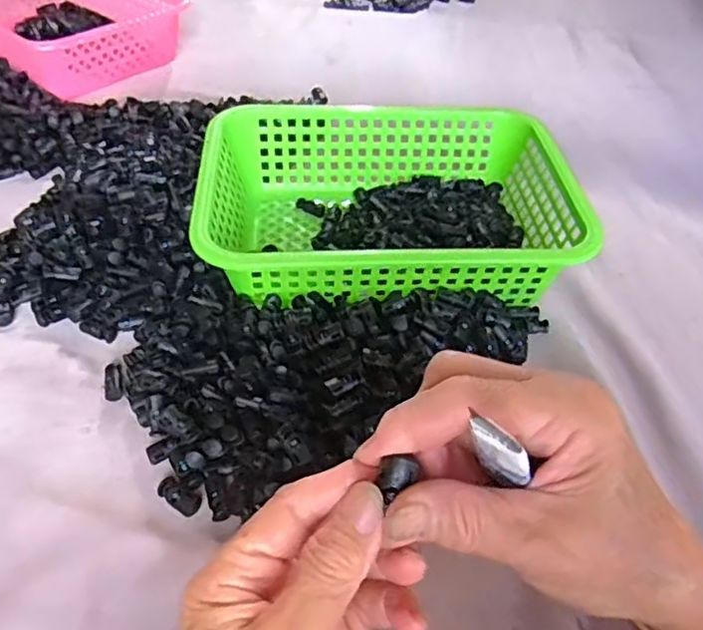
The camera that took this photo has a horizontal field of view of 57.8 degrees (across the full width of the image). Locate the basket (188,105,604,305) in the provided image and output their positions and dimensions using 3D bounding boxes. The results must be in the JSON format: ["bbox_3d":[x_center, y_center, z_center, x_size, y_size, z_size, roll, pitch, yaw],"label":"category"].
[{"bbox_3d":[0.028,-0.088,0.538,0.287,0.084,0.202,-1,44,-6],"label":"basket"}]

